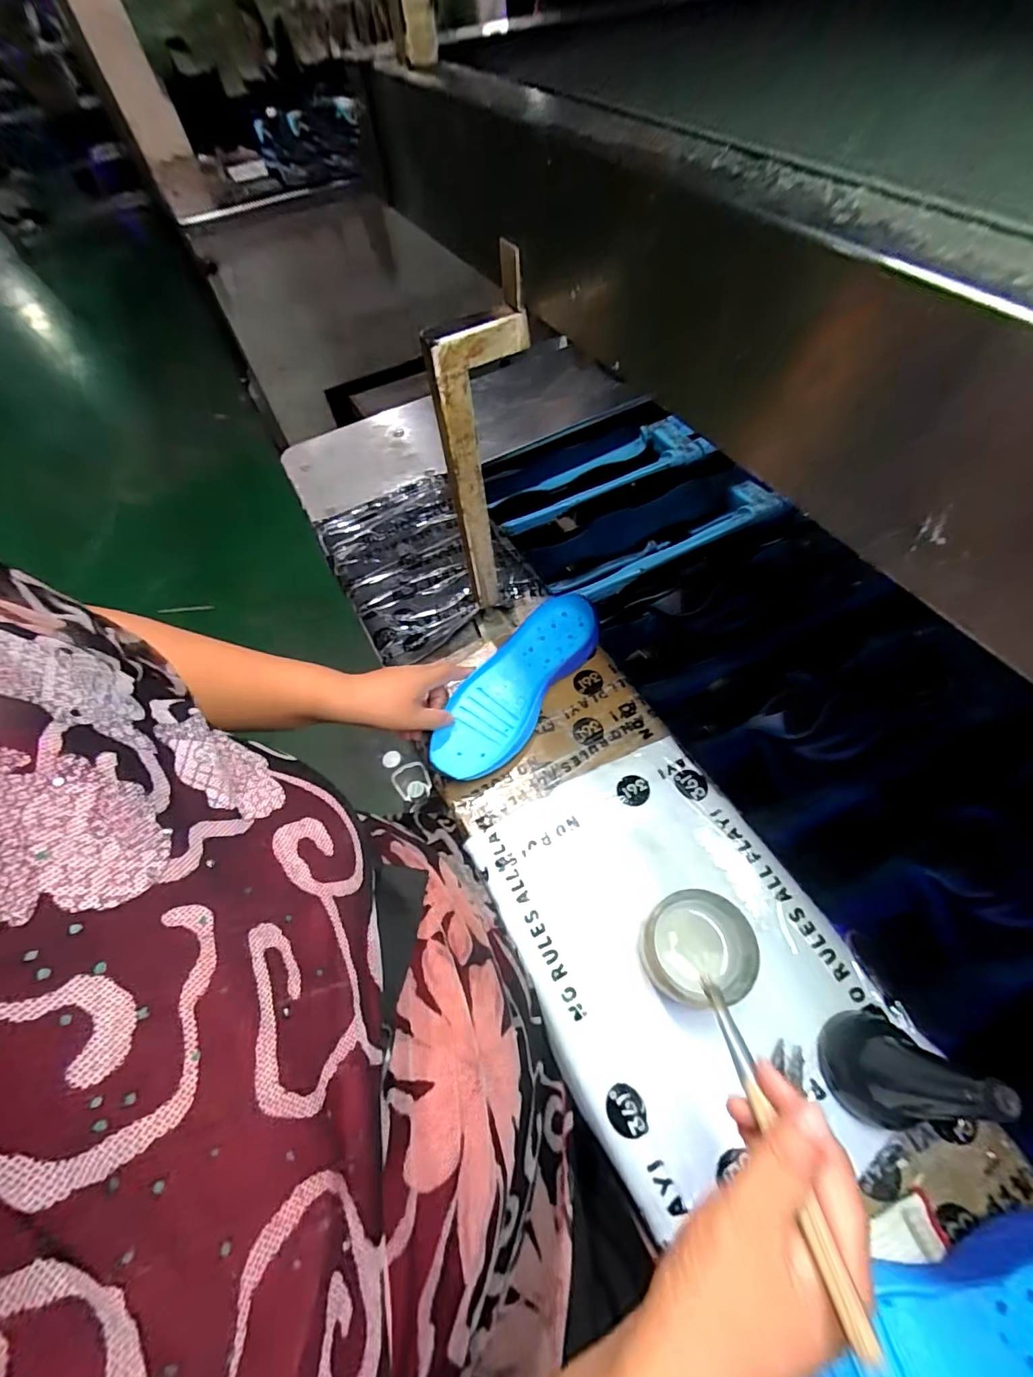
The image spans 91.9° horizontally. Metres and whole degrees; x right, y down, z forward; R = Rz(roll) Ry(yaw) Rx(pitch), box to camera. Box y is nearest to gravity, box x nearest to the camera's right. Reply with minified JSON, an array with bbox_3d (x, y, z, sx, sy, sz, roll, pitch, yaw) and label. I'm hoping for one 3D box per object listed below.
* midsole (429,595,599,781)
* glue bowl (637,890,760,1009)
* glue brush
[{"bbox_3d":[0.000,-0.007,0.568,0.091,0.033,0.254,32,70,21],"label":"midsole"},{"bbox_3d":[0.144,0.211,0.406,0.079,0.053,0.077,-2,58,3],"label":"glue bowl"},{"bbox_3d":[0.127,0.218,0.252,0.012,0.008,0.150,-7,24,0],"label":"glue brush"}]

